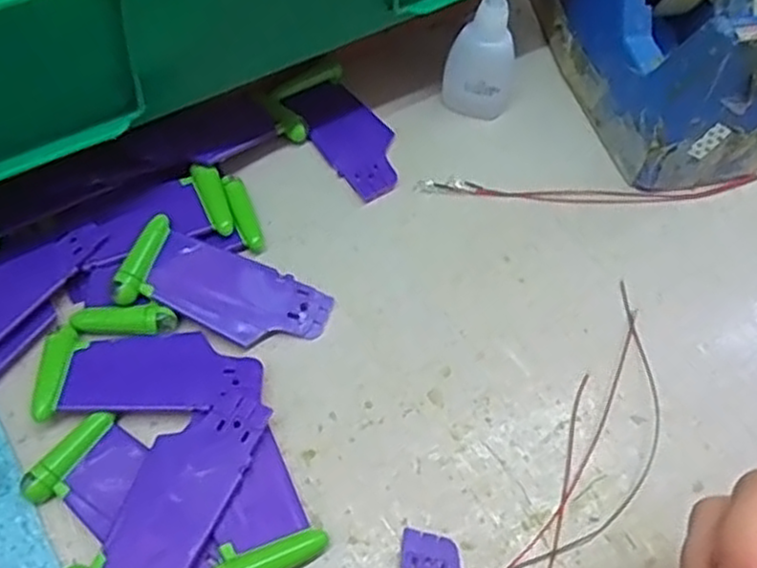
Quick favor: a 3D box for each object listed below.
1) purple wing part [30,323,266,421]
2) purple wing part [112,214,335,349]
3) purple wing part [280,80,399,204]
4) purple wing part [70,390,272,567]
[{"bbox_3d":[-0.095,0.035,0.301,0.091,0.006,0.039,-1,59,-5],"label":"purple wing part"},{"bbox_3d":[-0.068,0.004,0.320,0.089,0.007,0.041,26,69,-3],"label":"purple wing part"},{"bbox_3d":[-0.014,-0.078,0.382,0.037,0.006,0.076,-32,66,-20],"label":"purple wing part"},{"bbox_3d":[-0.077,0.082,0.276,0.040,0.012,0.090,20,60,8],"label":"purple wing part"}]

